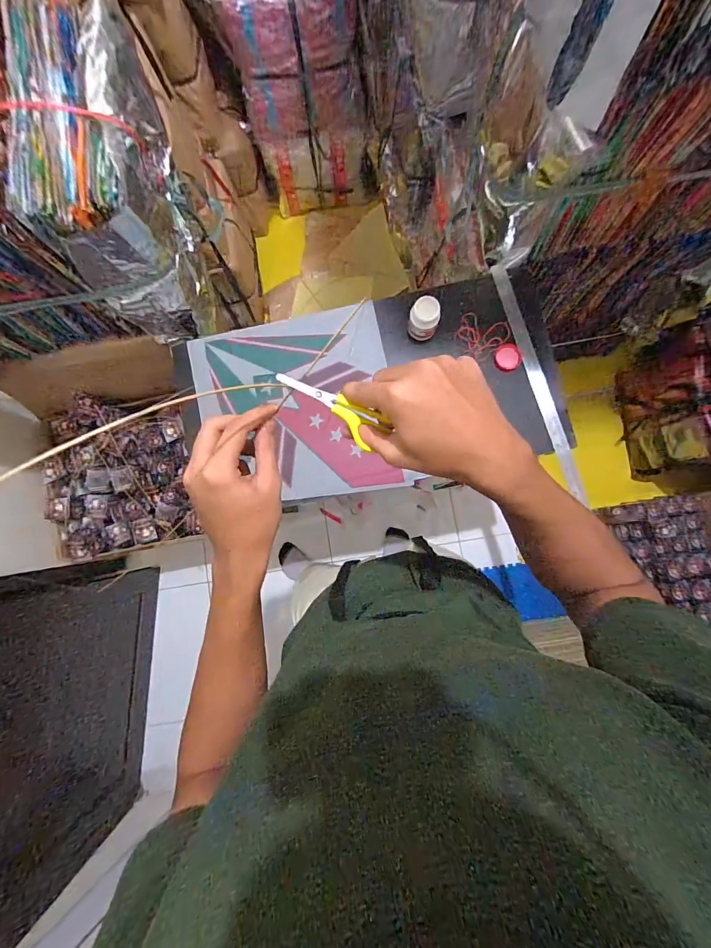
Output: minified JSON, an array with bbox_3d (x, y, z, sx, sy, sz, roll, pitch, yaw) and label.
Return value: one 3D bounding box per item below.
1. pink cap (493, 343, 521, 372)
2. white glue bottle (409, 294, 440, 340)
[{"bbox_3d":[0.317,-0.243,0.800,0.053,0.007,0.060,16,85,5],"label":"pink cap"},{"bbox_3d":[0.137,-0.312,0.778,0.062,0.089,0.055,13,85,4],"label":"white glue bottle"}]

